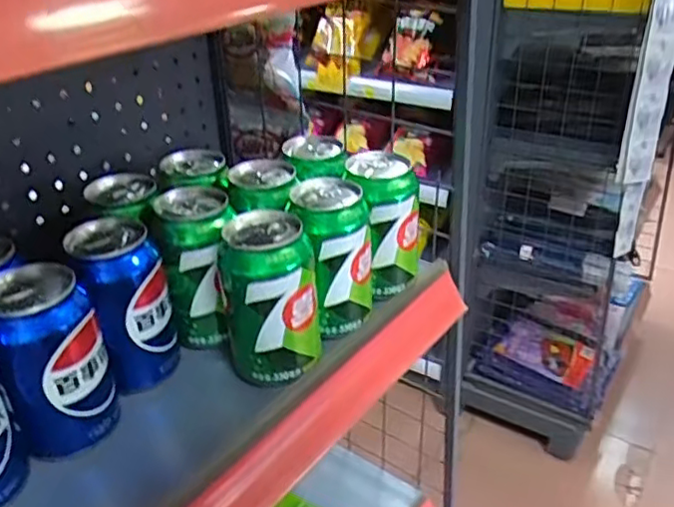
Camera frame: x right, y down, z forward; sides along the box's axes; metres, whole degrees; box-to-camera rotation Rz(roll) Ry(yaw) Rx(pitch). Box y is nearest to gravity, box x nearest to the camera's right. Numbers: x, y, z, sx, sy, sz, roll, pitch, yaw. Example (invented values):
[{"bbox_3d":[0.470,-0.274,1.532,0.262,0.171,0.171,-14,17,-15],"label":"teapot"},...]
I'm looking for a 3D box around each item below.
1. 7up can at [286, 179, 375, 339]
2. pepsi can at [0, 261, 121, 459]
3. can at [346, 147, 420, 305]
[{"bbox_3d":[-0.001,0.003,0.480,0.056,0.103,0.058,-2,30,1],"label":"7up can"},{"bbox_3d":[-0.172,0.067,0.391,0.060,0.109,0.056,-13,31,-17],"label":"pepsi can"},{"bbox_3d":[0.036,-0.024,0.526,0.055,0.108,0.060,-15,32,-21],"label":"can"}]

